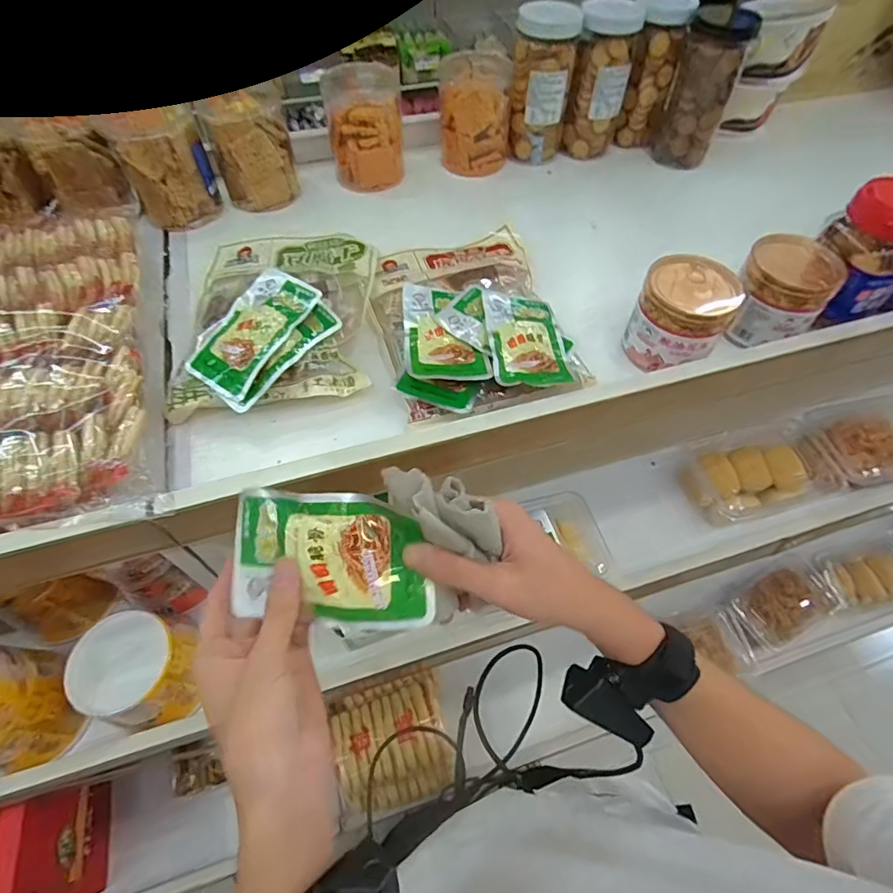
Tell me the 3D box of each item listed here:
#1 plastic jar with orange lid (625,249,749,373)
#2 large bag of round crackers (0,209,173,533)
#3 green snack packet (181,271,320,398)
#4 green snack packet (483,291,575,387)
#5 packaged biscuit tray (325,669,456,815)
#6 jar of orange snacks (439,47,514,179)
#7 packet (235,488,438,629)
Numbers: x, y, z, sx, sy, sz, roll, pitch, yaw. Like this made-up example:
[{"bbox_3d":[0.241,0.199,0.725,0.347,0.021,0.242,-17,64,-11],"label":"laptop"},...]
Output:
[{"bbox_3d":[0.262,-0.148,0.566,0.094,0.094,0.096,28,60,16],"label":"plastic jar with orange lid"},{"bbox_3d":[-0.458,-0.090,0.526,0.281,0.055,0.444,-16,58,-12],"label":"large bag of round crackers"},{"bbox_3d":[-0.205,-0.123,0.534,0.085,0.012,0.143,31,78,25],"label":"green snack packet"},{"bbox_3d":[0.089,-0.120,0.560,0.084,0.020,0.141,-2,56,-3],"label":"green snack packet"},{"bbox_3d":[-0.089,0.502,0.860,0.178,0.079,0.183,-14,58,-11],"label":"packaged biscuit tray"},{"bbox_3d":[0.047,-0.536,0.804,0.106,0.163,0.097,6,56,2],"label":"jar of orange snacks"},{"bbox_3d":[-0.080,0.075,0.339,0.137,0.020,0.083,2,93,11],"label":"packet"}]

